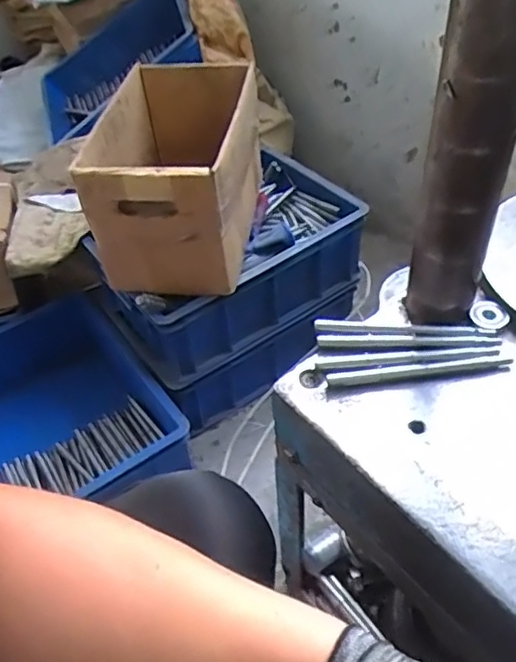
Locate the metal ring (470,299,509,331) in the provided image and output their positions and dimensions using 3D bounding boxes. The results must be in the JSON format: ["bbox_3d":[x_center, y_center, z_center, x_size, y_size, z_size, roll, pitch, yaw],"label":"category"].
[{"bbox_3d":[0.219,-0.015,0.574,0.037,0.007,0.031,-30,51,-22],"label":"metal ring"}]

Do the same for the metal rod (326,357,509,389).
[{"bbox_3d":[0.142,0.036,0.534,0.160,0.010,0.014,-6,46,0],"label":"metal rod"}]

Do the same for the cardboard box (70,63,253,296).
[{"bbox_3d":[-0.122,-0.241,0.921,0.223,0.206,0.332,3,47,8],"label":"cardboard box"}]

